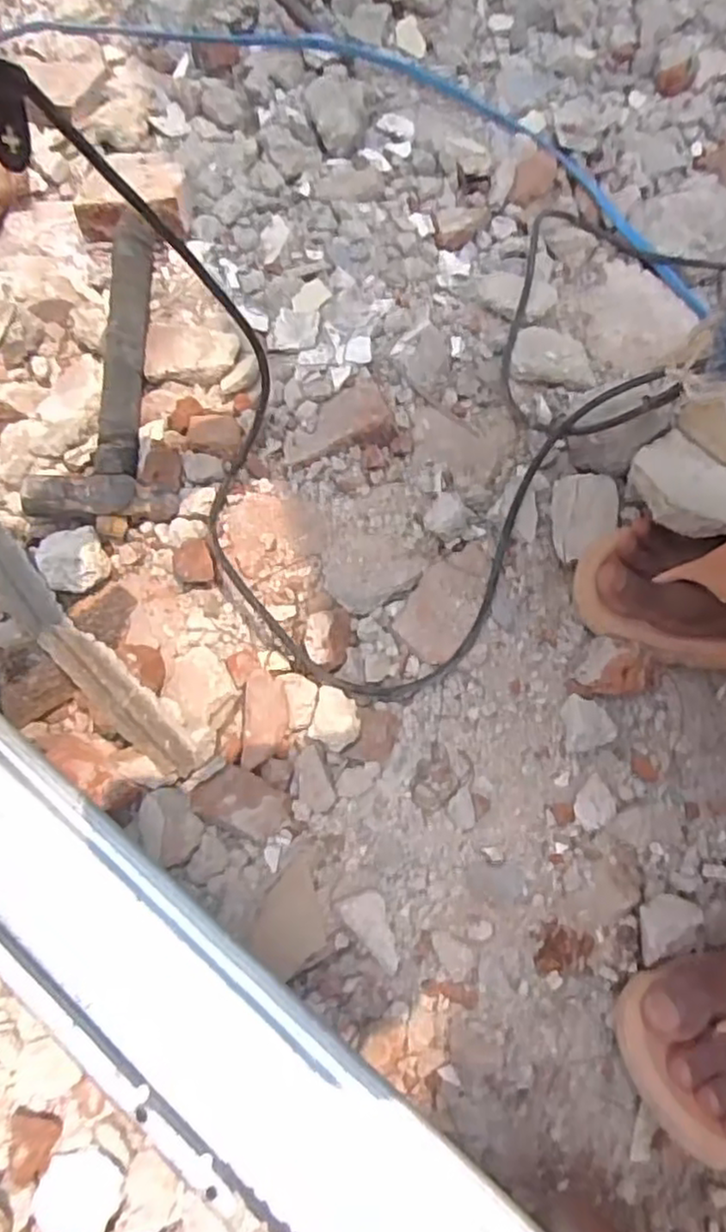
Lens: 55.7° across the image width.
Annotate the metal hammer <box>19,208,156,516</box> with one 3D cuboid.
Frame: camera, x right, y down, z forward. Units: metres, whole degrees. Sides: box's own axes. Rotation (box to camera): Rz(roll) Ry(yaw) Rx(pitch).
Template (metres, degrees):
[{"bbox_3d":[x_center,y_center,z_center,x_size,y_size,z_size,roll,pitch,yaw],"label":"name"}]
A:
[{"bbox_3d":[-0.215,-0.208,0.564,0.074,0.041,0.286,-2,68,-2],"label":"metal hammer"}]

